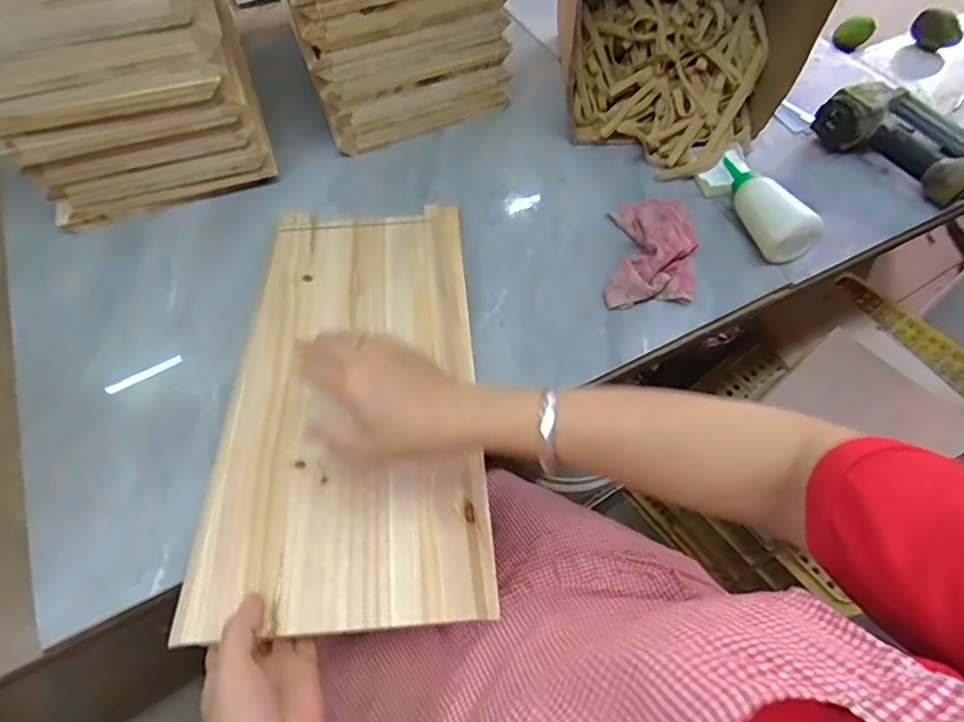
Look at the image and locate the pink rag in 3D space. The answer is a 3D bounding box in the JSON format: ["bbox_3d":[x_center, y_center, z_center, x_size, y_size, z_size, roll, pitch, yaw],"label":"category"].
[{"bbox_3d":[0.198,-0.130,0.630,0.092,0.040,0.153,8,60,5],"label":"pink rag"}]

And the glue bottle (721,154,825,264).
[{"bbox_3d":[0.343,-0.200,0.660,0.055,0.051,0.159,-11,60,-6],"label":"glue bottle"}]

